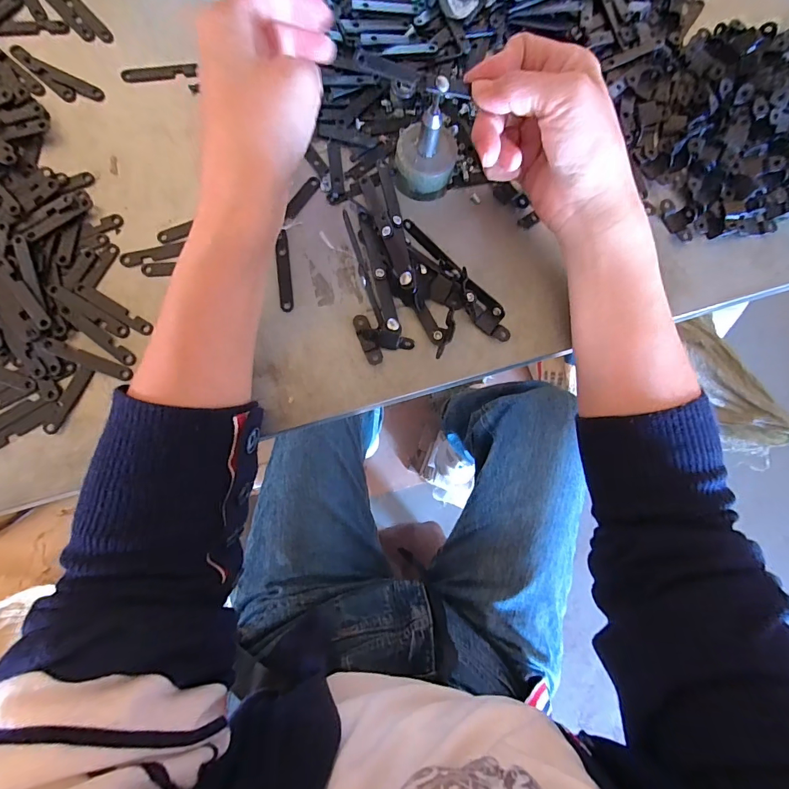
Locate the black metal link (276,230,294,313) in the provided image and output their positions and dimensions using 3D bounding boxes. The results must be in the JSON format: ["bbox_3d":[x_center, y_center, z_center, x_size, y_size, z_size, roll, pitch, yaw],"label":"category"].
[{"bbox_3d":[-0.072,-0.081,0.266,0.008,0.004,0.053,-6,84,-5],"label":"black metal link"}]

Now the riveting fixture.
[{"bbox_3d":[0.022,-0.160,0.262,0.040,0.041,0.040,5,83,-4],"label":"riveting fixture"}]

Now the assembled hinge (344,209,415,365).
[{"bbox_3d":[-0.017,-0.072,0.263,0.031,0.016,0.100,-17,85,-6],"label":"assembled hinge"}]

